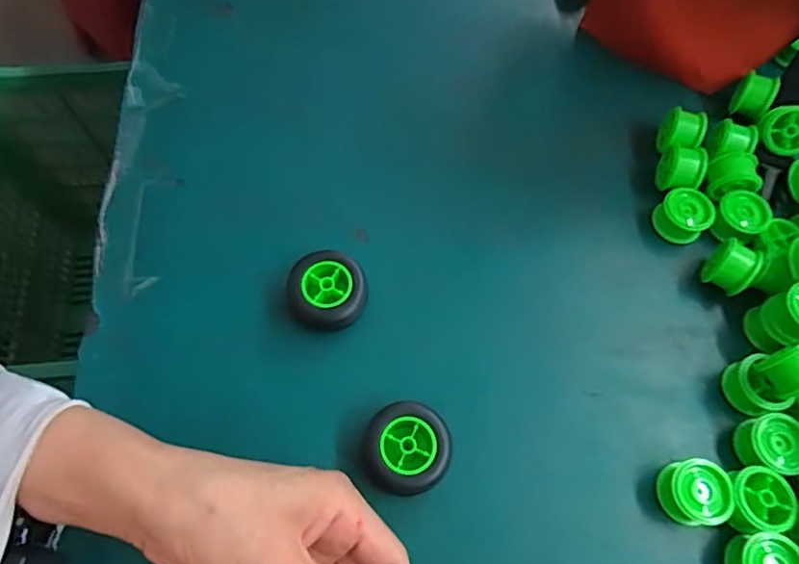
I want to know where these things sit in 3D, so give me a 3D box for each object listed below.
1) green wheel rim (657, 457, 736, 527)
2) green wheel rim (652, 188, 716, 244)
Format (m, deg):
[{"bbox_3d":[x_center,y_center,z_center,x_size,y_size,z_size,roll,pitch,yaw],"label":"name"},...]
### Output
[{"bbox_3d":[0.164,0.118,0.314,0.030,0.026,0.033,-11,67,-8],"label":"green wheel rim"},{"bbox_3d":[0.197,-0.045,0.392,0.031,0.024,0.034,1,65,-3],"label":"green wheel rim"}]

